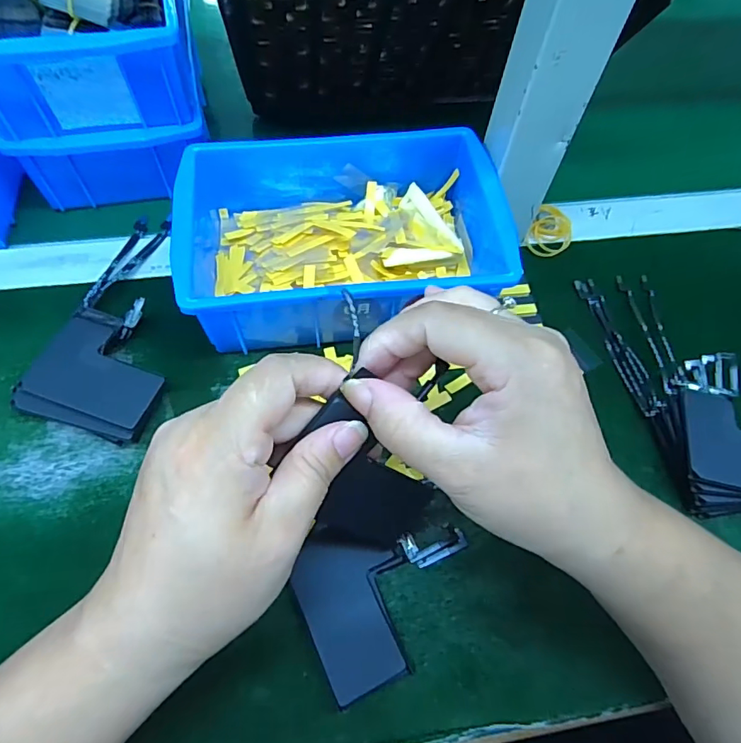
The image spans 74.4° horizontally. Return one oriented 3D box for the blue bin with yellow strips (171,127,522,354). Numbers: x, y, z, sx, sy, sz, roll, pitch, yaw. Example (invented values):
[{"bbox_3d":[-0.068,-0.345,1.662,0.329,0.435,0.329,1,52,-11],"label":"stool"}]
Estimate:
[{"bbox_3d":[-0.018,-0.088,0.328,0.200,0.067,0.135,-5,61,-7],"label":"blue bin with yellow strips"}]

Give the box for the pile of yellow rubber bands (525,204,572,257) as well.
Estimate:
[{"bbox_3d":[0.141,-0.110,0.380,0.031,0.011,0.045,24,63,9],"label":"pile of yellow rubber bands"}]

